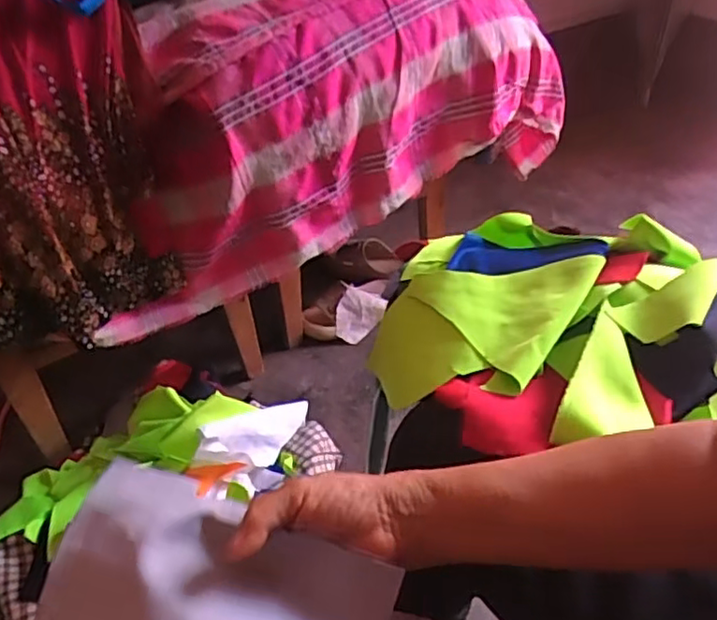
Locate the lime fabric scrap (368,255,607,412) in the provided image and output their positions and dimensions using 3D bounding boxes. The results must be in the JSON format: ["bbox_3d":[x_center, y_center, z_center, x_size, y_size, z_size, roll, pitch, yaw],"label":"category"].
[{"bbox_3d":[0.106,0.017,0.581,0.183,0.088,0.155,14,42,18],"label":"lime fabric scrap"}]

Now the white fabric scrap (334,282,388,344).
[{"bbox_3d":[0.000,0.011,1.282,0.092,0.111,0.026,18,-4,-11],"label":"white fabric scrap"}]

